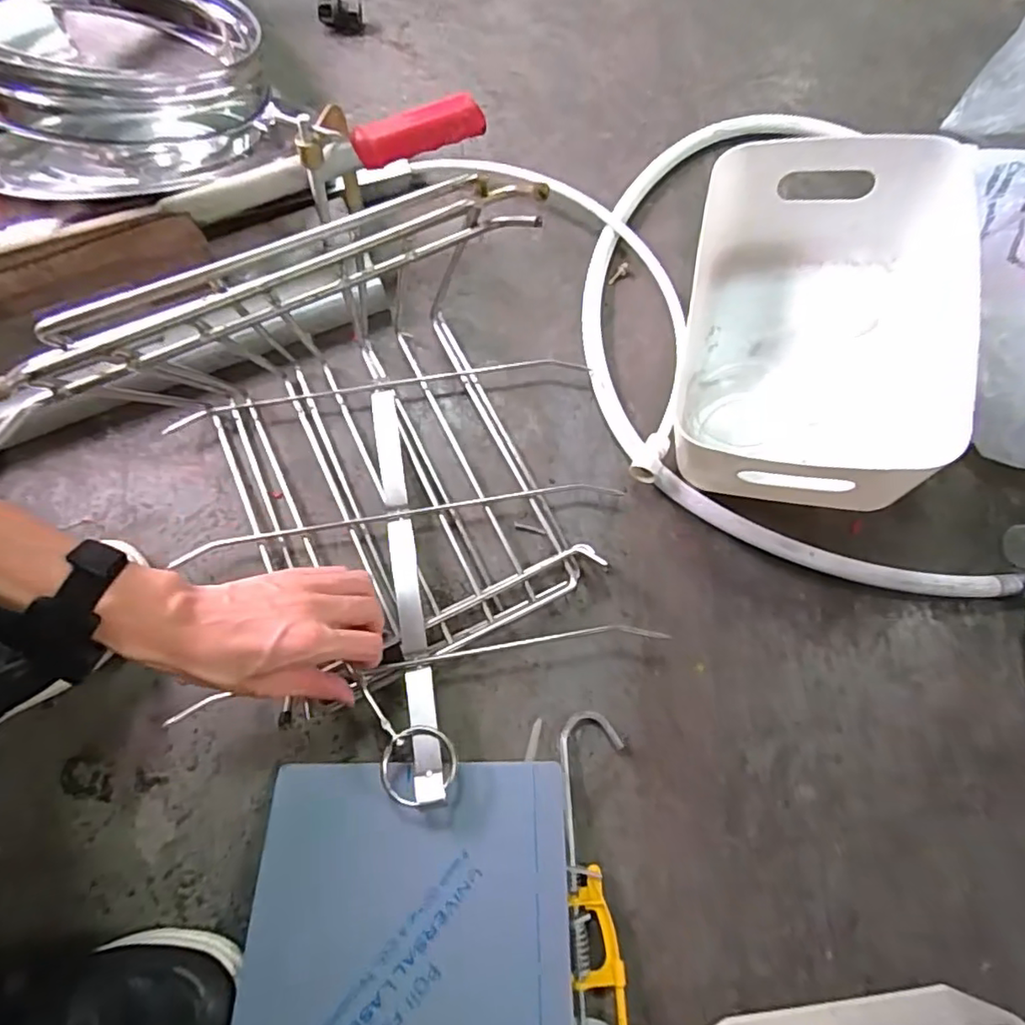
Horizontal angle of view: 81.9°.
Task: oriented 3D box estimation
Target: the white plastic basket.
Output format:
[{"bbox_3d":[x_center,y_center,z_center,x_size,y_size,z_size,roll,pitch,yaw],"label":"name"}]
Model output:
[{"bbox_3d":[0.267,-0.155,0.522,0.226,0.134,0.314,9,71,1],"label":"white plastic basket"}]

